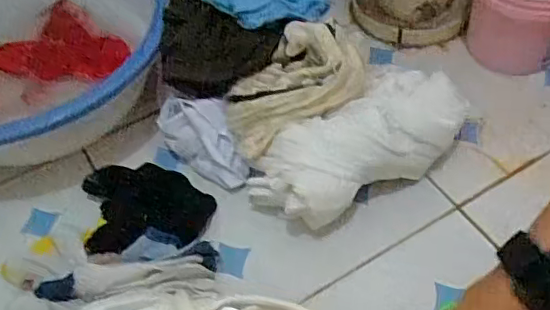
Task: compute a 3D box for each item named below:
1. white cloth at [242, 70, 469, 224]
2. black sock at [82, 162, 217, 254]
[{"bbox_3d":[0.086,-0.006,0.589,0.225,0.100,0.086,-26,54,-18],"label":"white cloth"},{"bbox_3d":[-0.136,0.052,0.593,0.137,0.038,0.104,3,53,7],"label":"black sock"}]

